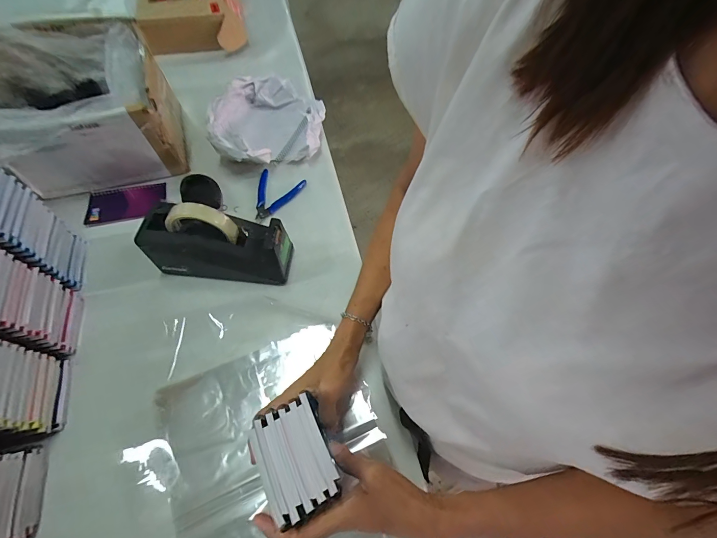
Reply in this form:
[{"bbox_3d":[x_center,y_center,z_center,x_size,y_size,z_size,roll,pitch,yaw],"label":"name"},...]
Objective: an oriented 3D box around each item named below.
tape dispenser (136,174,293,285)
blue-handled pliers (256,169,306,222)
[{"bbox_3d":[-0.211,-0.043,0.499,0.204,0.134,0.072,6,60,1],"label":"tape dispenser"},{"bbox_3d":[-0.164,-0.138,0.635,0.090,0.009,0.116,17,60,7],"label":"blue-handled pliers"}]

